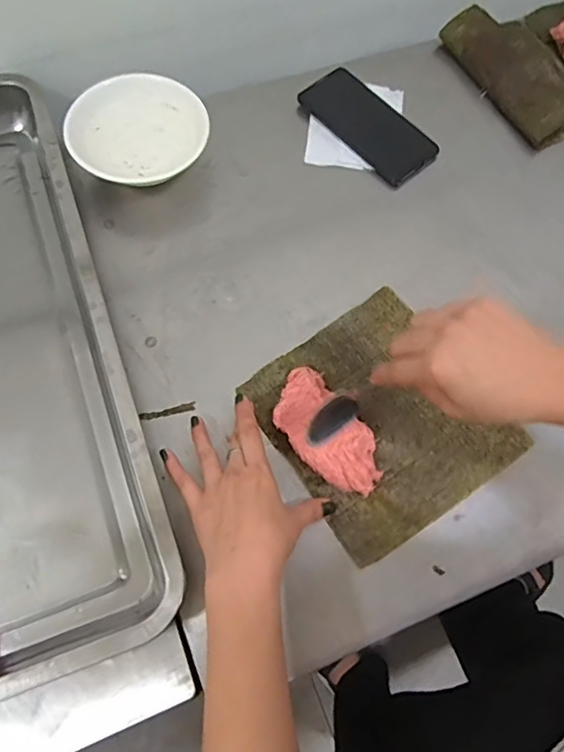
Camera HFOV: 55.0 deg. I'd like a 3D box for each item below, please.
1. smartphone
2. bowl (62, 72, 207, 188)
[{"bbox_3d":[0.102,-0.295,0.629,0.078,0.013,0.162,-39,76,-16],"label":"smartphone"},{"bbox_3d":[-0.152,-0.254,0.582,0.145,0.049,0.124,-27,73,-12],"label":"bowl"}]

